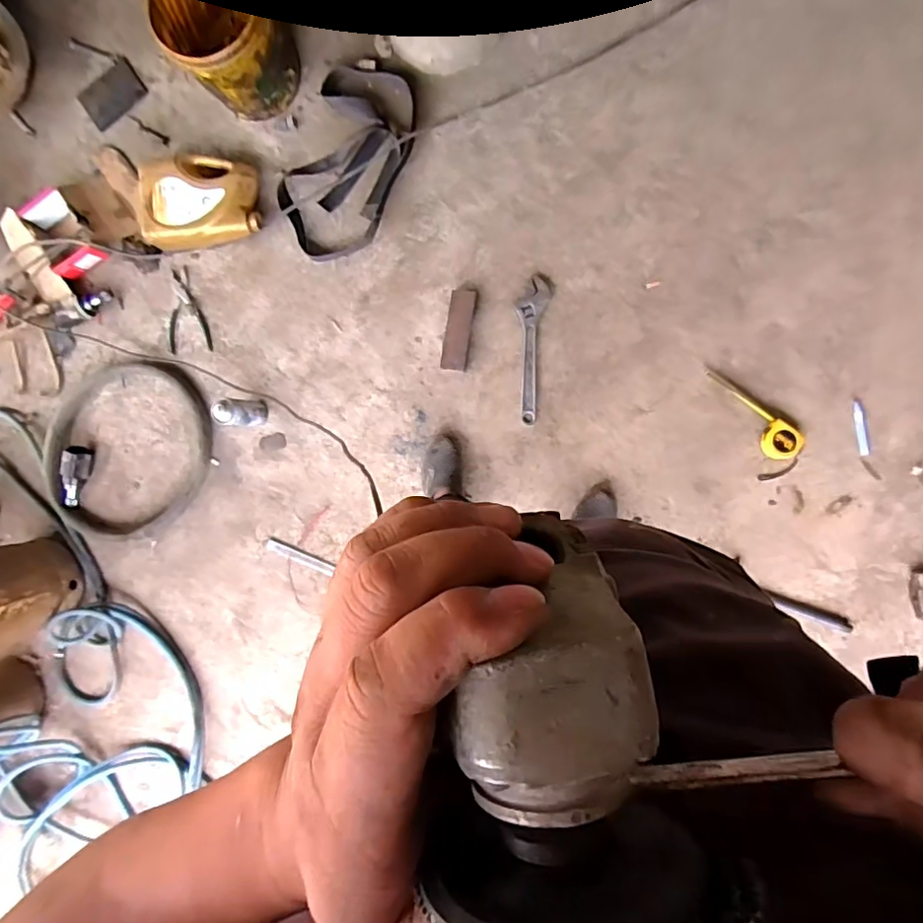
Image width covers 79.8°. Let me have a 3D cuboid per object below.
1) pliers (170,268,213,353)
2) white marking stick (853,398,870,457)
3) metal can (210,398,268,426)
[{"bbox_3d":[-0.777,-0.426,1.557,0.134,0.011,0.232,-6,91,7],"label":"pliers"},{"bbox_3d":[0.955,-0.080,1.323,0.022,0.012,0.133,-9,89,8],"label":"white marking stick"},{"bbox_3d":[-0.577,-0.126,1.436,0.069,0.178,0.069,0,91,6],"label":"metal can"}]

